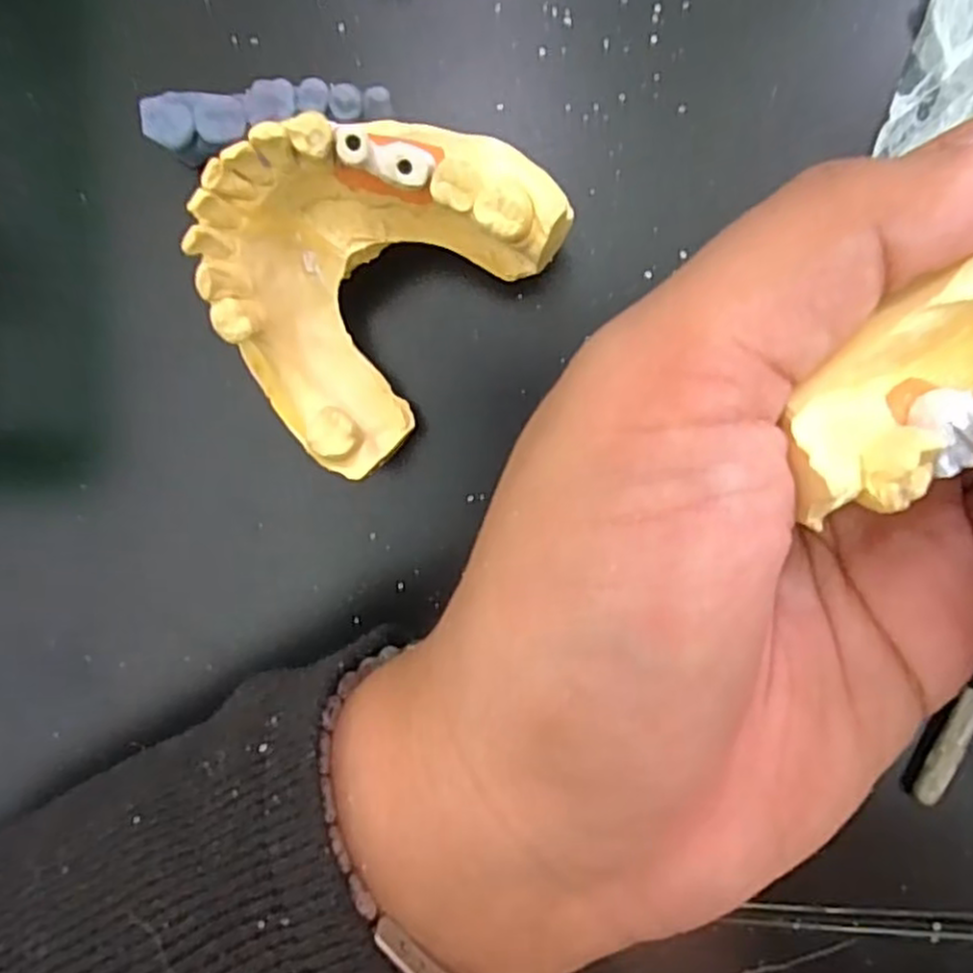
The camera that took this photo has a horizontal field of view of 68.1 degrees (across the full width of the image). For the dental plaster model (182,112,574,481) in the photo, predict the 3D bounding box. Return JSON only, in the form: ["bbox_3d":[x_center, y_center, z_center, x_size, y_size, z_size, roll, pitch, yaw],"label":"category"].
[{"bbox_3d":[-0.025,-0.042,0.139,0.051,0.027,0.069,41,95,0],"label":"dental plaster model"}]

